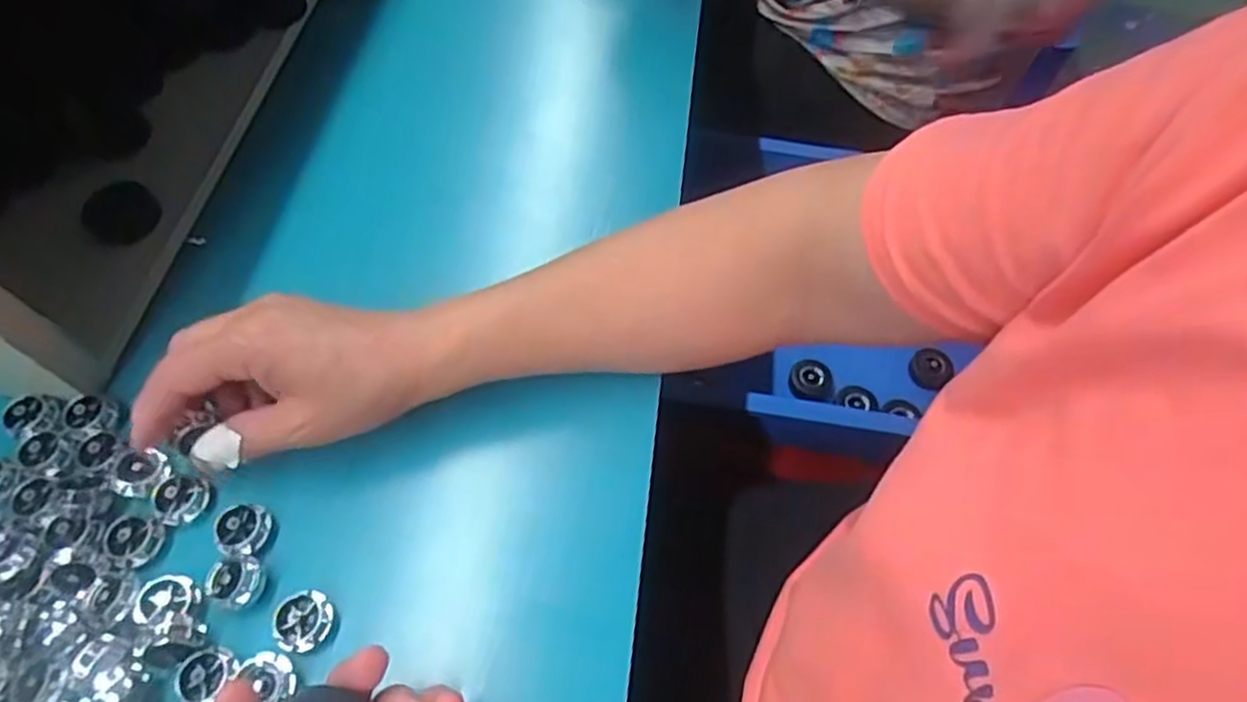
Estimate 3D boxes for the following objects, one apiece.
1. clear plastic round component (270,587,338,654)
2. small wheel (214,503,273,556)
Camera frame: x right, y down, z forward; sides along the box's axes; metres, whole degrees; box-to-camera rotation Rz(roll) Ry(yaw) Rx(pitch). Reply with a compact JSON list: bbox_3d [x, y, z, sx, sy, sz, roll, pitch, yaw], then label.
[{"bbox_3d":[-0.142,0.121,0.333,0.024,0.014,0.024,1,58,-2],"label":"clear plastic round component"},{"bbox_3d":[-0.176,0.083,0.349,0.021,0.012,0.023,1,58,-2],"label":"small wheel"}]

